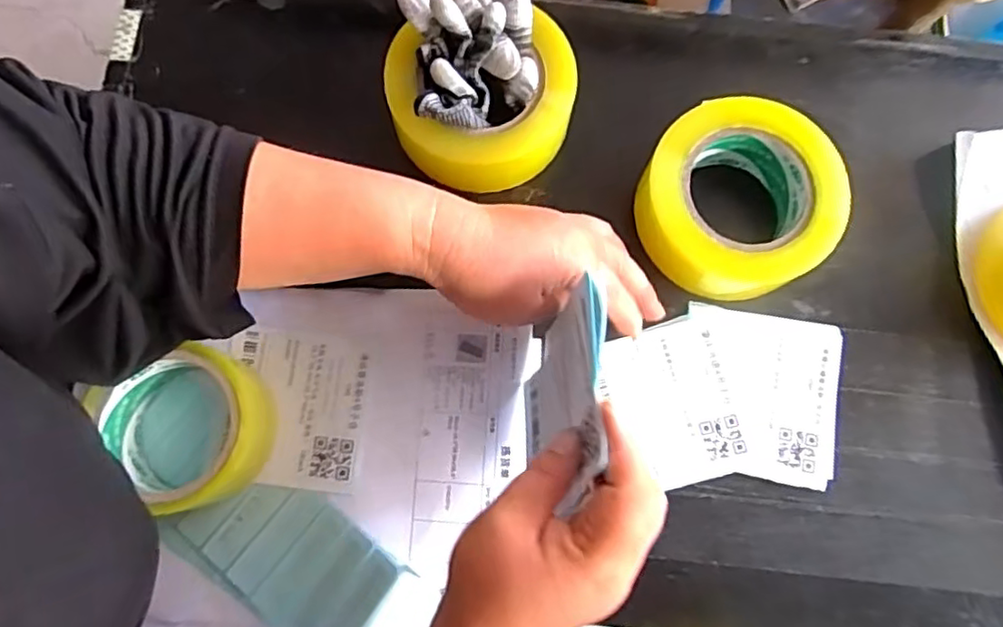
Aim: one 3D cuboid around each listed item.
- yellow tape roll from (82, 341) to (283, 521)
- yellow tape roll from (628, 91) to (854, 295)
[{"bbox_3d":[-0.195,0.073,0.388,0.096,0.047,0.090,0,78,-1],"label":"yellow tape roll"},{"bbox_3d":[0.155,-0.073,0.419,0.120,0.065,0.117,0,78,-1],"label":"yellow tape roll"}]

